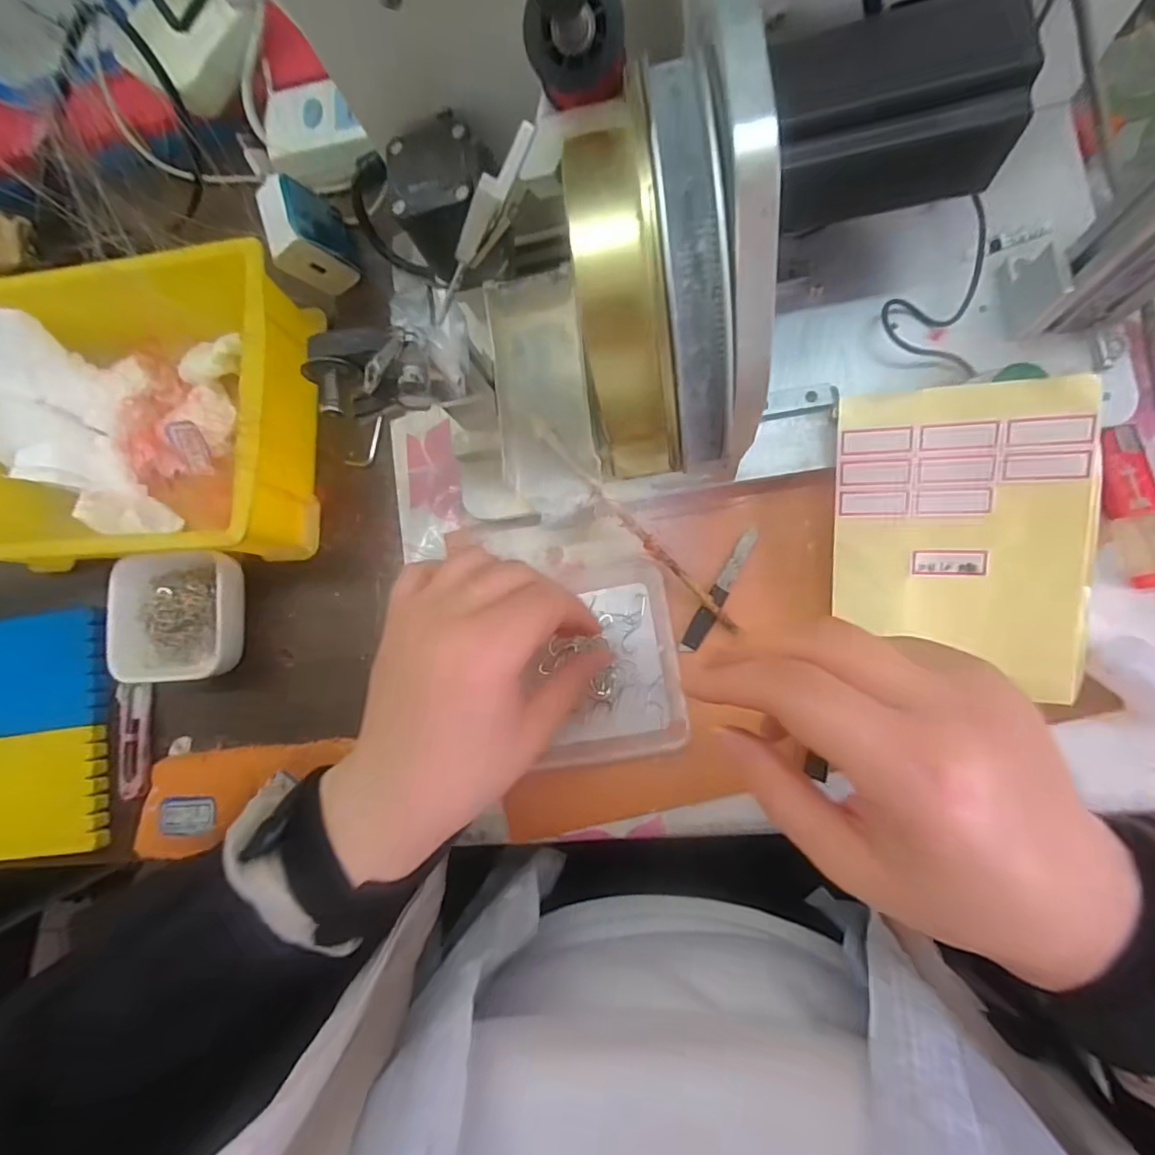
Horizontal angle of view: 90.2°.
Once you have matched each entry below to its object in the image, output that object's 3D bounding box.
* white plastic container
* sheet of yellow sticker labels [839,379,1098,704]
[{"bbox_3d":[-0.263,0.025,0.382,0.089,0.027,0.081,-4,83,11],"label":"white plastic container"},{"bbox_3d":[0.183,-0.019,0.279,0.106,0.007,0.140,1,102,24],"label":"sheet of yellow sticker labels"}]

